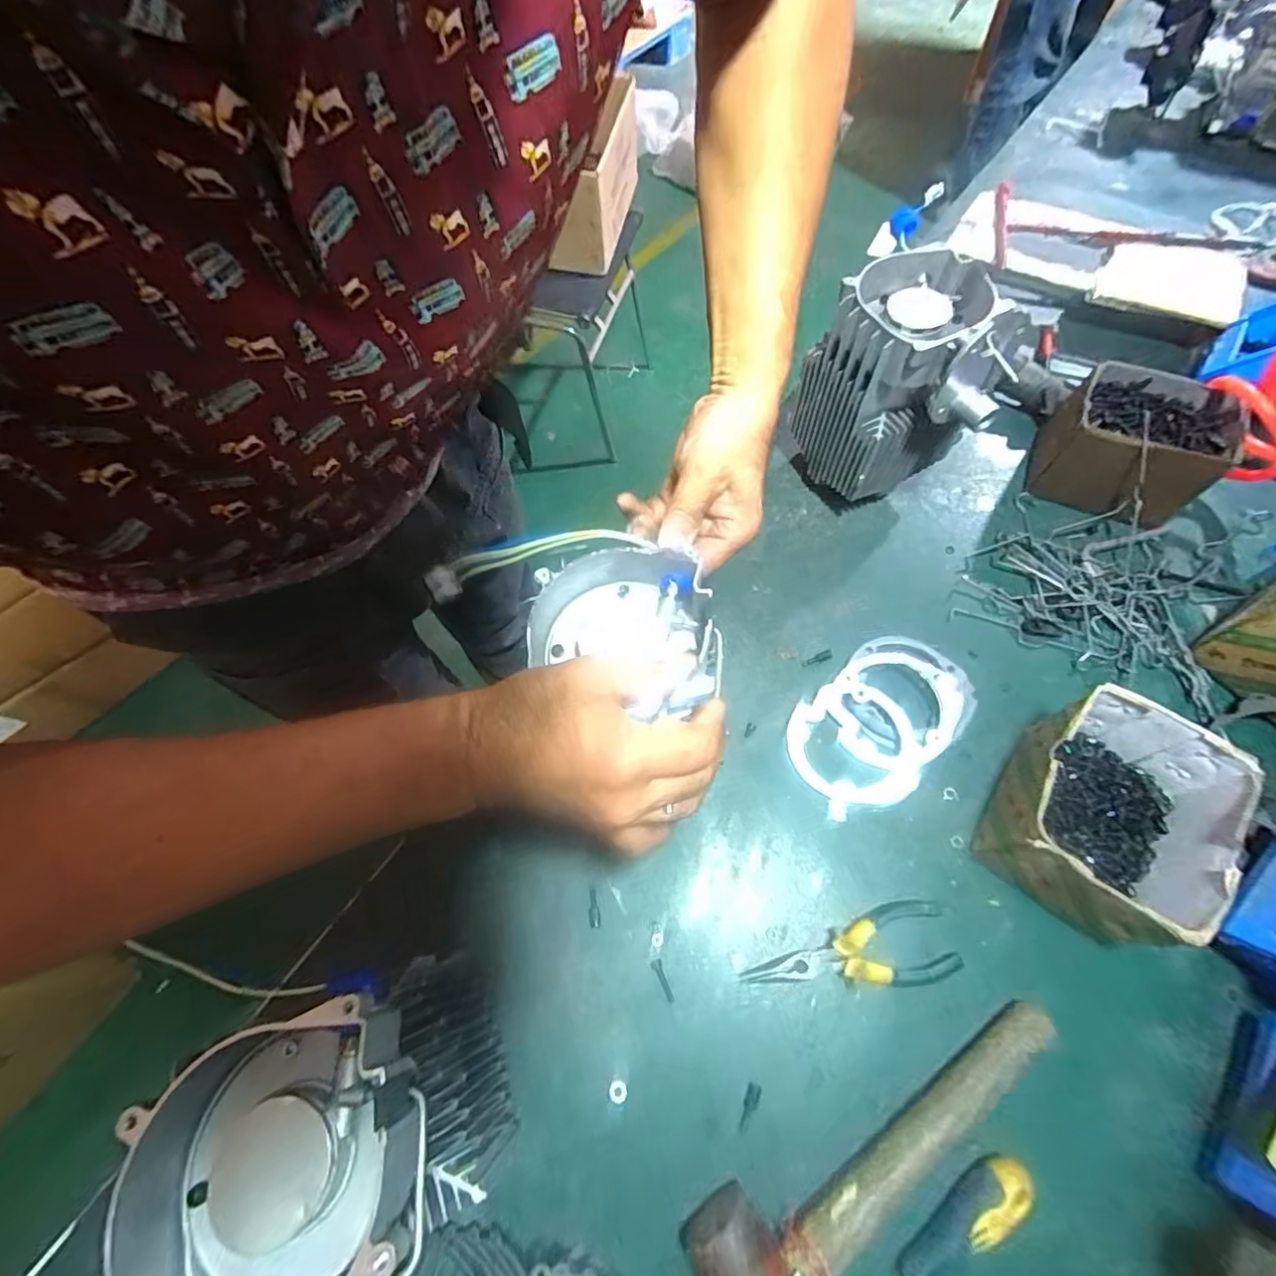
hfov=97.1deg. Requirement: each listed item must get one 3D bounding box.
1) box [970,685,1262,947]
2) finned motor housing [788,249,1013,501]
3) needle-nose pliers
[{"bbox_3d":[0.346,0.132,0.421,0.120,0.097,0.154,32,71,17],"label":"box"},{"bbox_3d":[0.246,-0.225,0.537,0.145,0.202,0.141,-1,65,3],"label":"finned motor housing"},{"bbox_3d":[0.159,0.235,0.427,0.158,0.019,0.053,-6,65,1],"label":"needle-nose pliers"}]

